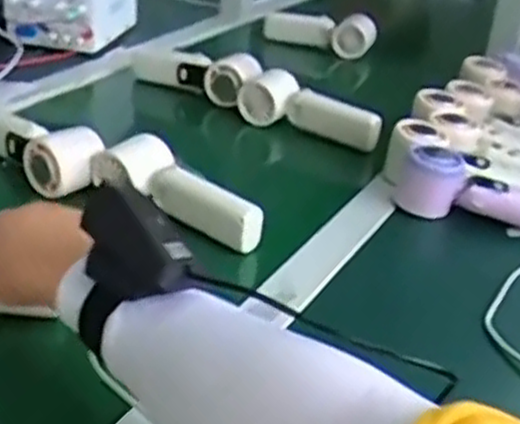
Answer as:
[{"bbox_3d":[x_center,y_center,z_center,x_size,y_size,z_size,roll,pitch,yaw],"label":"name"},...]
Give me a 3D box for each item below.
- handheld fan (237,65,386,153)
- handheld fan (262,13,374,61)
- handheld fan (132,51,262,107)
[{"bbox_3d":[0.053,-0.115,0.918,0.182,0.052,0.044,30,36,35],"label":"handheld fan"},{"bbox_3d":[0.093,-0.293,1.267,0.180,0.073,0.042,15,30,15],"label":"handheld fan"},{"bbox_3d":[-0.077,-0.186,1.031,0.180,0.049,0.064,26,34,30],"label":"handheld fan"}]

